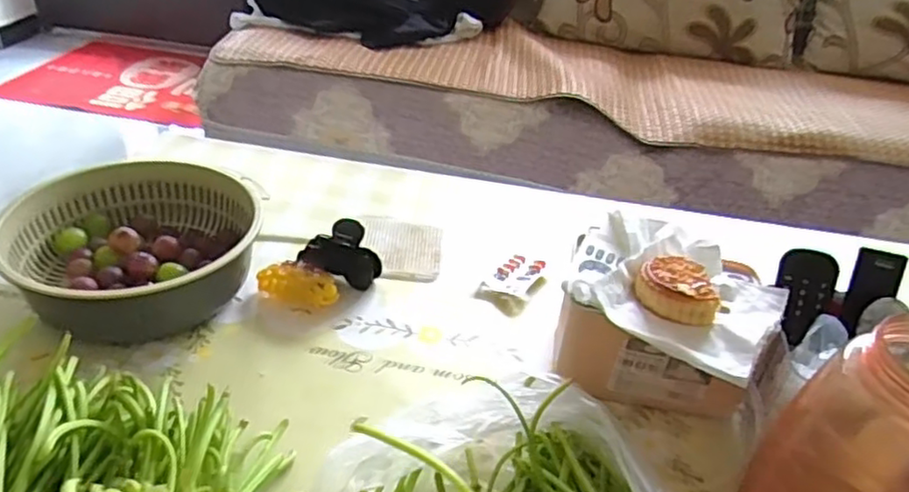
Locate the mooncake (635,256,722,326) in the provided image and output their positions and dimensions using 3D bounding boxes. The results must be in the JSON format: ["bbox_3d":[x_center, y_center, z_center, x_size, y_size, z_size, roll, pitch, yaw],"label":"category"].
[{"bbox_3d":[0.178,0.031,0.531,0.058,0.023,0.065,9,34,4],"label":"mooncake"}]

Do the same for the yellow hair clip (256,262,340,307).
[{"bbox_3d":[-0.149,0.035,0.645,0.083,0.026,0.038,18,36,17],"label":"yellow hair clip"}]

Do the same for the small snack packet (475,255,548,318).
[{"bbox_3d":[0.066,0.039,0.709,0.051,0.013,0.090,25,39,26],"label":"small snack packet"}]

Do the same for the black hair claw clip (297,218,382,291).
[{"bbox_3d":[-0.114,0.010,0.667,0.079,0.049,0.054,4,34,-3],"label":"black hair claw clip"}]

